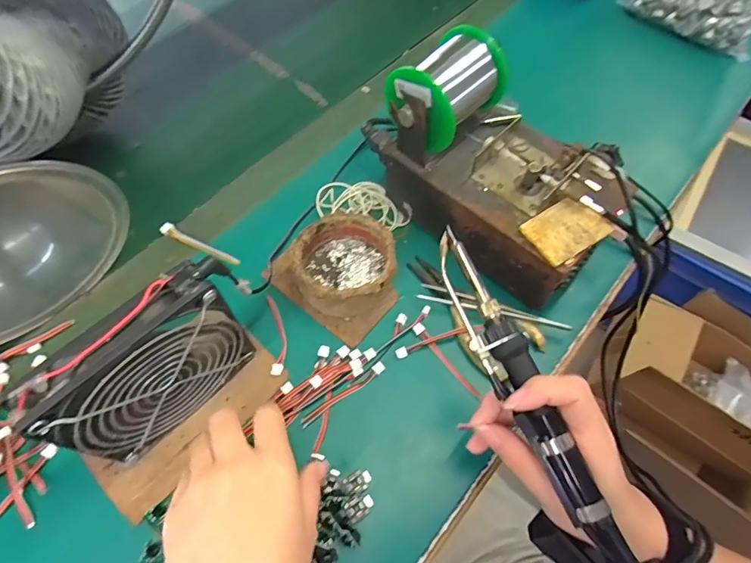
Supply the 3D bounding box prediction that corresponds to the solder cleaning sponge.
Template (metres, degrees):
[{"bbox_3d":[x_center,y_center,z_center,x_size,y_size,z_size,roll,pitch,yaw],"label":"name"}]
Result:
[{"bbox_3d":[0.144,-0.040,0.342,0.058,0.010,0.042,-29,67,-15],"label":"solder cleaning sponge"}]

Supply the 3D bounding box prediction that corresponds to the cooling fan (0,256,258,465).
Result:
[{"bbox_3d":[-0.140,0.057,0.298,0.123,0.129,0.031,-40,70,-19],"label":"cooling fan"}]

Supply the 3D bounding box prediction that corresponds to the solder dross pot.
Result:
[{"bbox_3d":[-0.025,-0.015,0.387,0.082,0.042,0.081,0,63,-1],"label":"solder dross pot"}]

